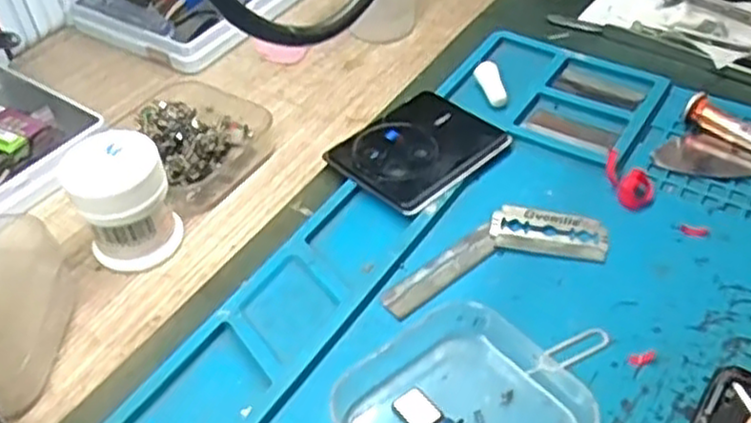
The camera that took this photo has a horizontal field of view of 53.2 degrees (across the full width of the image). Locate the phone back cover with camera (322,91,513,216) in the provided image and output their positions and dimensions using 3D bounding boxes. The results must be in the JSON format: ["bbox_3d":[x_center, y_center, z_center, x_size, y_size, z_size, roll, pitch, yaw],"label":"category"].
[{"bbox_3d":[0.019,-0.025,0.311,0.062,0.009,0.050,-35,52,-29],"label":"phone back cover with camera"}]

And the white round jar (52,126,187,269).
[{"bbox_3d":[-0.093,-0.003,0.278,0.034,0.042,0.029,-22,47,-18],"label":"white round jar"}]

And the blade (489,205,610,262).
[{"bbox_3d":[0.064,0.006,0.277,0.042,0.004,0.023,7,45,11],"label":"blade"}]

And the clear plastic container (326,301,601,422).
[{"bbox_3d":[0.027,0.058,0.221,0.067,0.013,0.060,-29,49,-24],"label":"clear plastic container"}]

